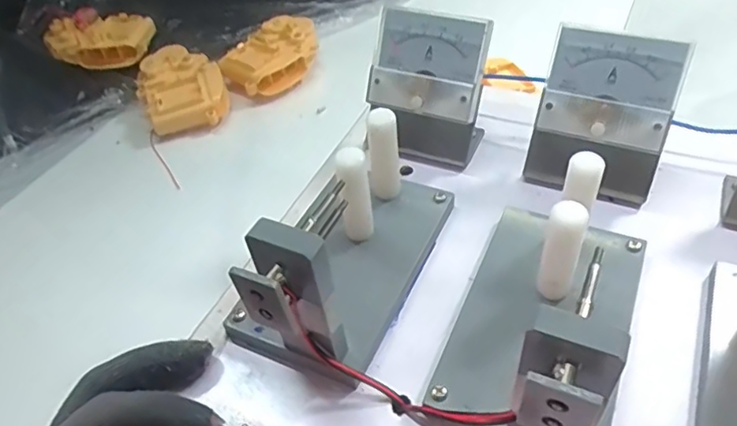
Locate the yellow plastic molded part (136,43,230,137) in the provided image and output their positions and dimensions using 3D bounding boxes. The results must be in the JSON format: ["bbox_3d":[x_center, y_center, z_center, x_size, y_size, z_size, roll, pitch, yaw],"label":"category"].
[{"bbox_3d":[-0.162,-0.107,0.495,0.071,0.040,0.088,-20,47,-12],"label":"yellow plastic molded part"}]

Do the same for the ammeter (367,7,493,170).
[{"bbox_3d":[0.032,-0.069,0.326,0.065,0.075,0.042,17,50,22],"label":"ammeter"}]

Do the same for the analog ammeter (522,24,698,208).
[{"bbox_3d":[0.123,-0.050,0.297,0.063,0.072,0.046,18,51,23],"label":"analog ammeter"}]

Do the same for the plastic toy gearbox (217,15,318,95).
[{"bbox_3d":[-0.086,-0.146,0.521,0.094,0.034,0.055,-38,53,-26],"label":"plastic toy gearbox"}]

